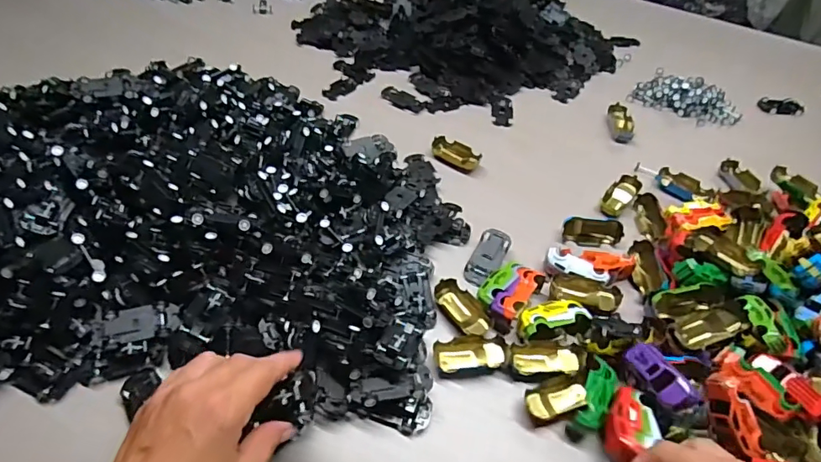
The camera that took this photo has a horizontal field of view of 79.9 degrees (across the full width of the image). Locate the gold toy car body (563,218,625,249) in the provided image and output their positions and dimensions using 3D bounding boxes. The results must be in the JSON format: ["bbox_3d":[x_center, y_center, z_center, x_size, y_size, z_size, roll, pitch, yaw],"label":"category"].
[{"bbox_3d":[0.198,0.000,0.535,0.064,0.021,0.026,3,48,-3],"label":"gold toy car body"}]

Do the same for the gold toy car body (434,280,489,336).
[{"bbox_3d":[0.050,0.072,0.456,0.030,0.013,0.062,-25,55,-25],"label":"gold toy car body"}]

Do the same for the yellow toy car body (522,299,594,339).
[{"bbox_3d":[0.129,0.079,0.446,0.063,0.020,0.029,-11,50,-15],"label":"yellow toy car body"}]

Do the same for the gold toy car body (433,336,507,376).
[{"bbox_3d":[0.052,0.108,0.429,0.062,0.015,0.028,-2,49,-8],"label":"gold toy car body"}]

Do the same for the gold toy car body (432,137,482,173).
[{"bbox_3d":[0.056,-0.096,0.603,0.059,0.015,0.033,32,53,21],"label":"gold toy car body"}]

